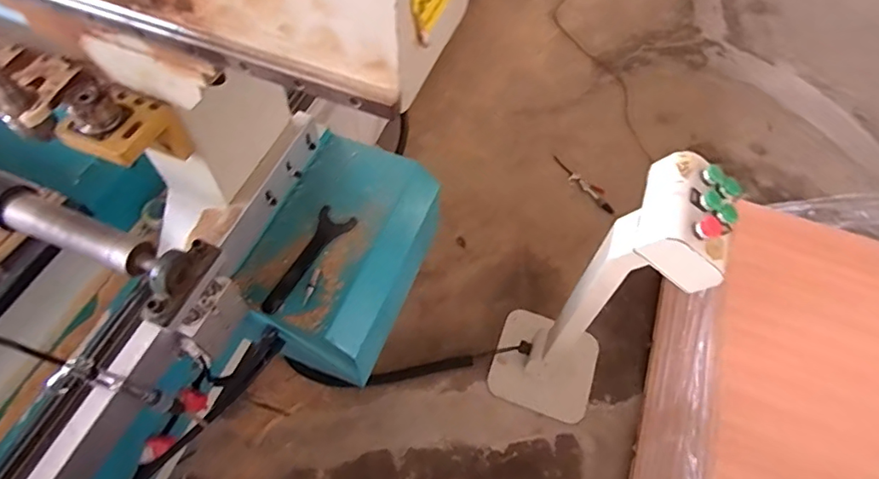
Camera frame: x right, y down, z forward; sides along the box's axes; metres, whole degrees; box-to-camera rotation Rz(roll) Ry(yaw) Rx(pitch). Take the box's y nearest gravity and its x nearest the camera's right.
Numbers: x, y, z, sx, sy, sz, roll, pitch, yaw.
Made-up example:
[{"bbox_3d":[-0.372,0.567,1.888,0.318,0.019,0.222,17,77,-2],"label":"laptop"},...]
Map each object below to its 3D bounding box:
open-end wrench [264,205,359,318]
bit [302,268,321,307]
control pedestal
[{"bbox_3d":[-0.234,0.037,0.937,0.067,0.009,0.224,25,60,12],"label":"open-end wrench"},{"bbox_3d":[-0.221,0.082,0.911,0.015,0.005,0.072,16,59,8],"label":"bit"},{"bbox_3d":[0.336,0.169,1.257,0.305,0.910,0.297,22,59,11],"label":"control pedestal"}]

